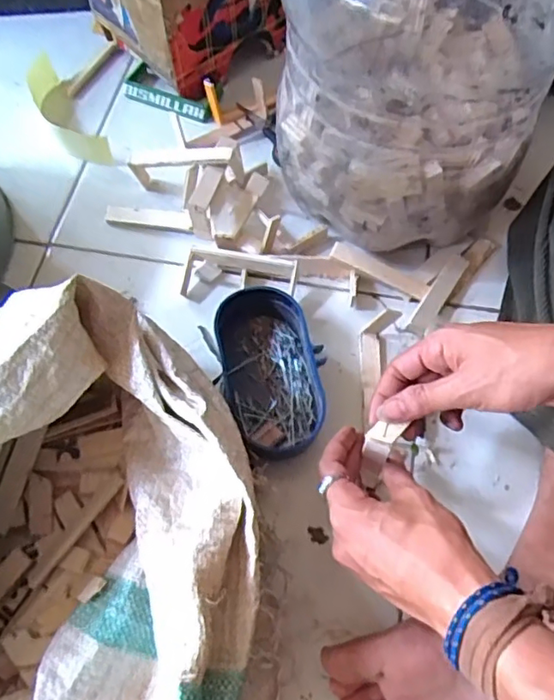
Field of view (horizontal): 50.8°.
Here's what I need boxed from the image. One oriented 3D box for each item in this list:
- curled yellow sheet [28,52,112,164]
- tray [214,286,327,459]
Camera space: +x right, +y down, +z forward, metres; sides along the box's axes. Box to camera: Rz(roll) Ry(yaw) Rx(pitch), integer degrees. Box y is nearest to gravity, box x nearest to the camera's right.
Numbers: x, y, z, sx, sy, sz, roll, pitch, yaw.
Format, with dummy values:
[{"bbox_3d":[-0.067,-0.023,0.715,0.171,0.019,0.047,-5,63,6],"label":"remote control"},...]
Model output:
[{"bbox_3d":[-0.250,-0.280,0.686,0.051,0.034,0.170,-29,66,-14],"label":"curled yellow sheet"},{"bbox_3d":[-0.008,0.019,0.532,0.097,0.040,0.157,-2,62,-1],"label":"tray"}]

